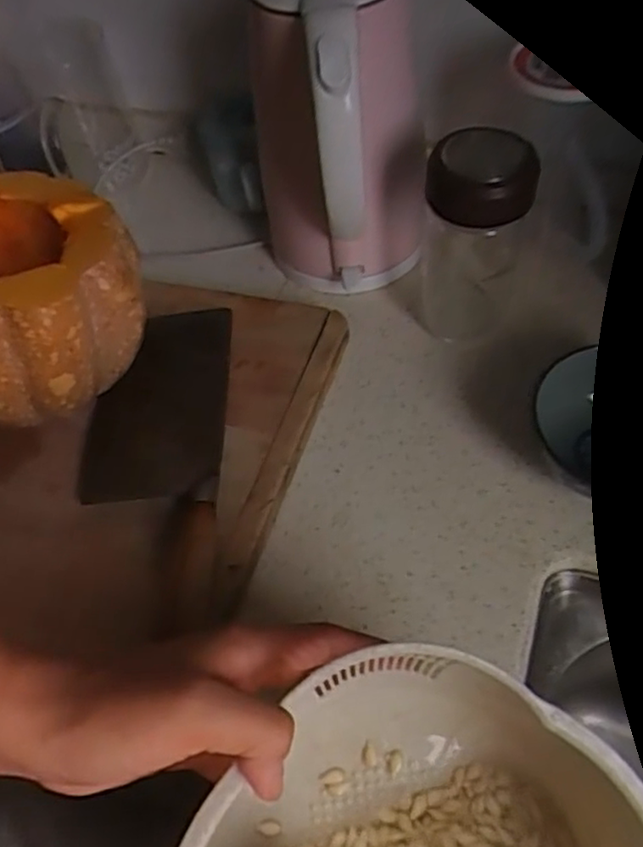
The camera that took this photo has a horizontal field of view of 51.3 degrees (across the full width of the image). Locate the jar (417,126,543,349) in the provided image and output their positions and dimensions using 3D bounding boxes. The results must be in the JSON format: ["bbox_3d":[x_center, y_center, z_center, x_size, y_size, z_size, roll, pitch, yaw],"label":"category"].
[{"bbox_3d":[0.121,-0.142,0.534,0.079,0.169,0.075,7,57,8],"label":"jar"}]

